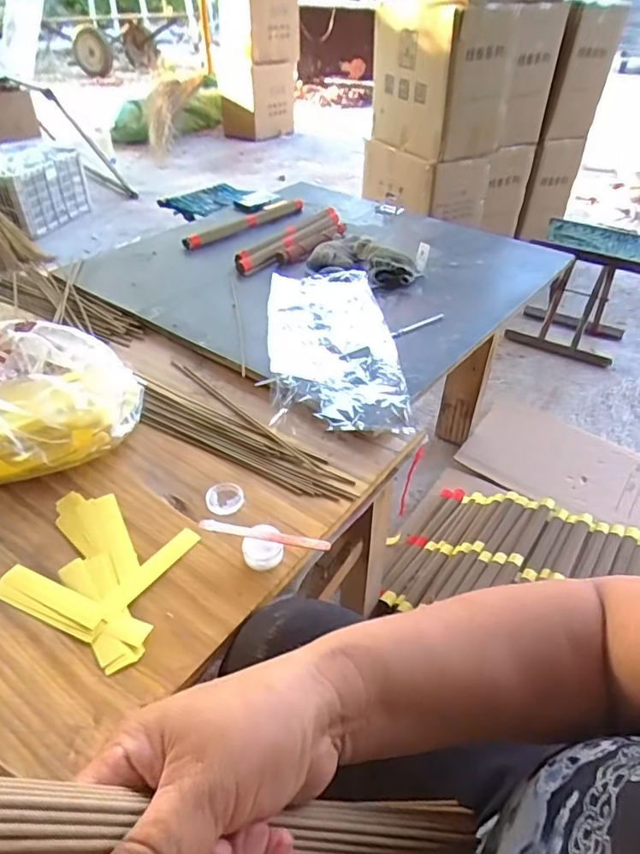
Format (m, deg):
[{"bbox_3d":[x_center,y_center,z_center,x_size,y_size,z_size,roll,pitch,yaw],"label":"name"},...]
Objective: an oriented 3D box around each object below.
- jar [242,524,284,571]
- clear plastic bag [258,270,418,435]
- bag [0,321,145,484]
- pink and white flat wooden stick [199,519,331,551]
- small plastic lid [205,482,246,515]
[{"bbox_3d":[-0.053,0.111,0.501,0.037,0.027,0.031,-4,40,-7],"label":"jar"},{"bbox_3d":[0.014,-0.131,0.778,0.171,0.035,0.400,-1,39,-4],"label":"clear plastic bag"},{"bbox_3d":[-0.348,-0.039,0.611,0.257,0.110,0.210,7,40,6],"label":"bag"},{"bbox_3d":[-0.051,0.099,0.496,0.121,0.008,0.010,7,40,7],"label":"pink and white flat wooden stick"},{"bbox_3d":[-0.098,0.073,0.563,0.038,0.009,0.041,1,39,-1],"label":"small plastic lid"}]

